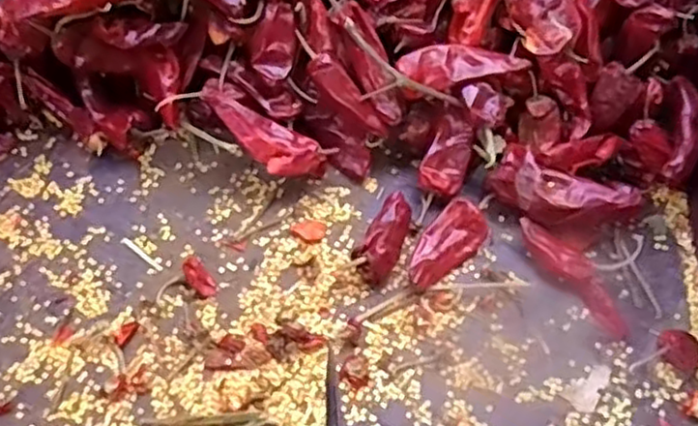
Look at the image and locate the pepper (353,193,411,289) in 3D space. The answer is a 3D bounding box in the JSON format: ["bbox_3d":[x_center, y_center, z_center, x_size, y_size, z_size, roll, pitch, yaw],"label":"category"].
[{"bbox_3d":[0.024,0.015,0.460,0.024,0.026,0.062,23,61,12],"label":"pepper"}]

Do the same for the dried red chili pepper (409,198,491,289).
[{"bbox_3d":[0.063,0.021,0.462,0.033,0.020,0.063,37,65,19],"label":"dried red chili pepper"}]

